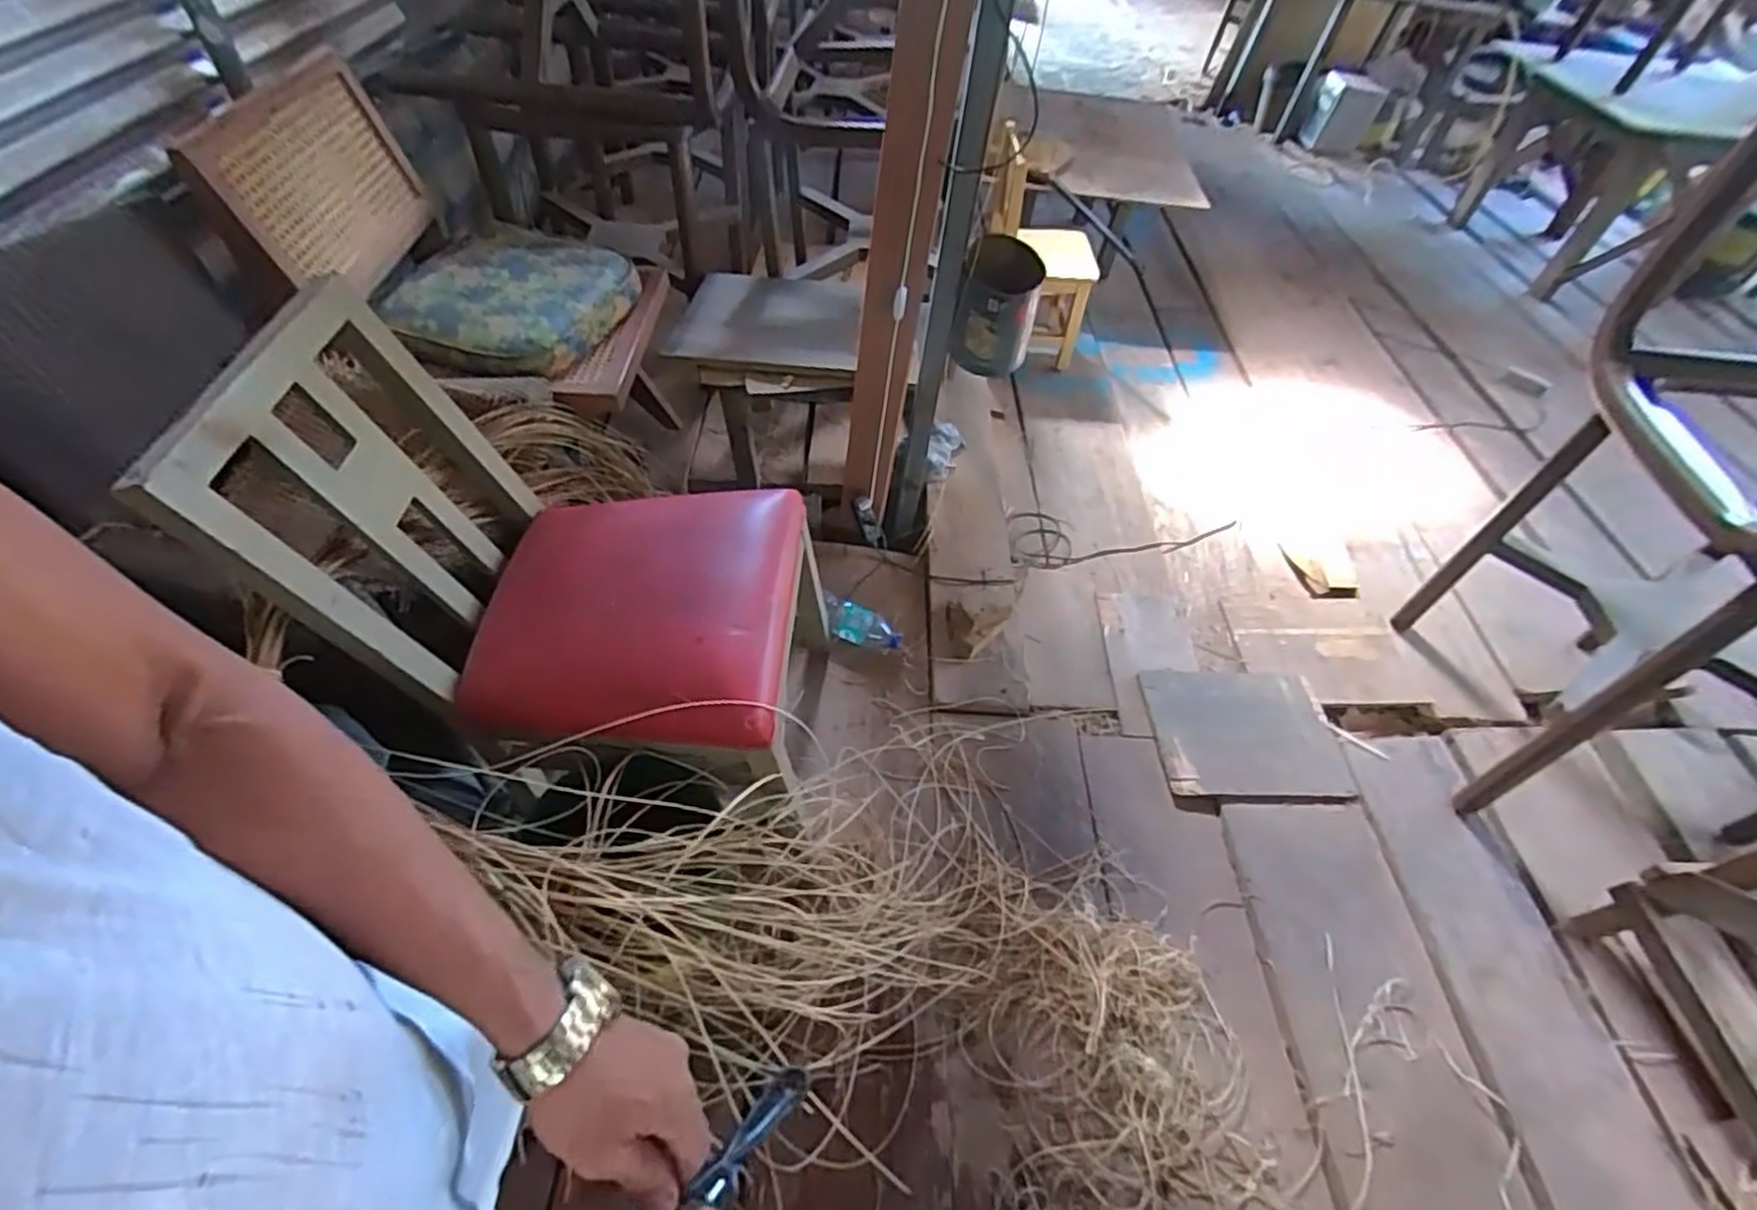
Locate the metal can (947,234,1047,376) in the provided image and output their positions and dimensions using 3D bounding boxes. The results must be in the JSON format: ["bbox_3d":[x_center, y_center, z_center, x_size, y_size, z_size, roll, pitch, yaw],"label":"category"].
[{"bbox_3d":[0.228,-0.575,1.442,0.149,0.186,0.215,13,52,3],"label":"metal can"}]

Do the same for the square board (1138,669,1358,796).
[{"bbox_3d":[0.746,0.257,1.519,0.370,0.016,0.280,2,52,-5],"label":"square board"}]

